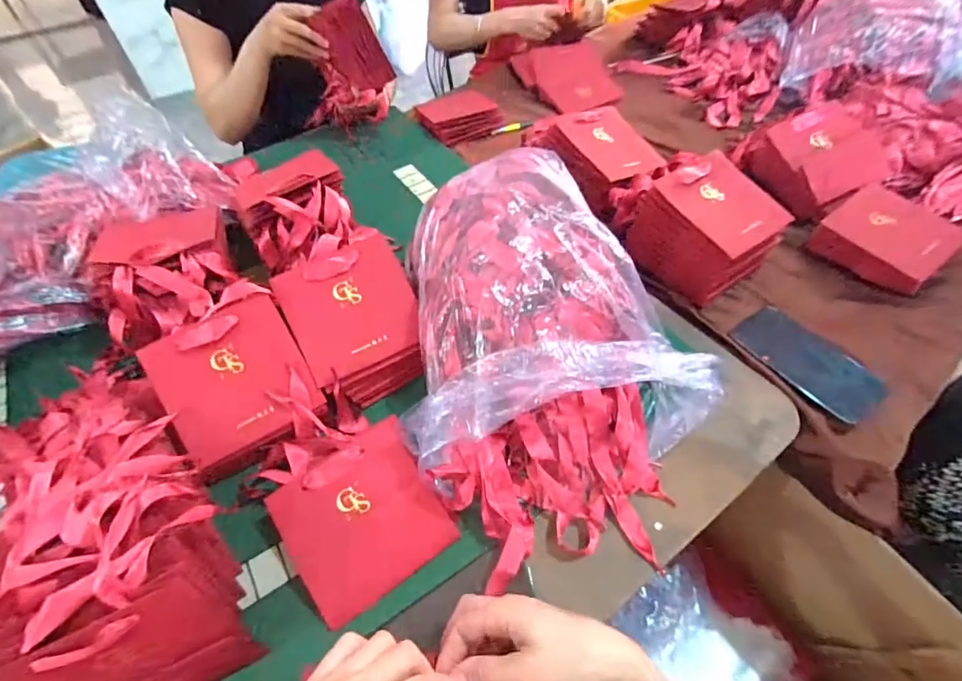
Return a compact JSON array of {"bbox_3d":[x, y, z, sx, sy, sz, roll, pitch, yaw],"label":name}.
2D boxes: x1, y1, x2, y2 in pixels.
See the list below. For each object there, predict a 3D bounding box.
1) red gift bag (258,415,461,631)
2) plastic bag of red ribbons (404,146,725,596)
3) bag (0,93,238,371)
[{"bbox_3d":[-0.120,0.167,0.468,0.142,0.012,0.158,-27,72,-18],"label":"red gift bag"},{"bbox_3d":[0.063,-0.015,0.517,0.283,0.166,0.444,-10,52,-5],"label":"plastic bag of red ribbons"},{"bbox_3d":[-0.607,-0.132,0.632,0.221,0.168,0.482,28,58,22],"label":"bag"}]

